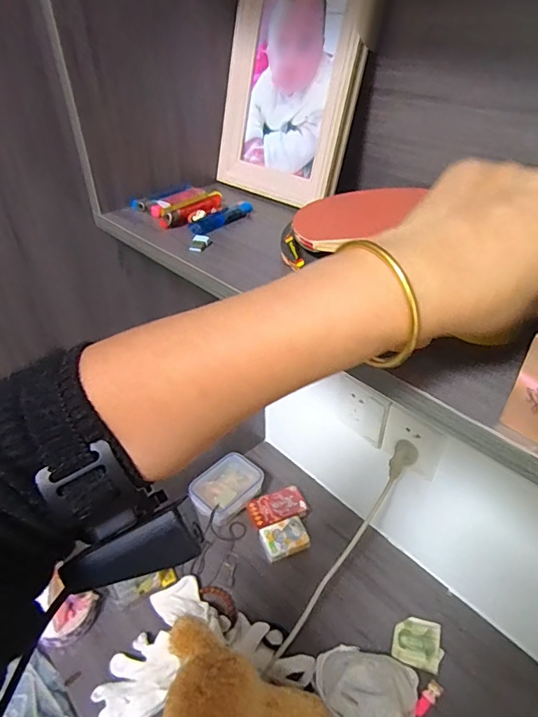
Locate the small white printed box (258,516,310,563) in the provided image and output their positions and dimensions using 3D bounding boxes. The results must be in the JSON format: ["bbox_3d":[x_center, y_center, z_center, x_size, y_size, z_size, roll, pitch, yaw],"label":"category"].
[{"bbox_3d":[0.026,0.311,0.784,0.079,0.021,0.059,-12,39,-16],"label":"small white printed box"}]

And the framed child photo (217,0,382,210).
[{"bbox_3d":[0.021,-0.293,0.491,0.014,0.230,0.180,-16,37,-41],"label":"framed child photo"}]

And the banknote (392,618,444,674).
[{"bbox_3d":[0.216,0.411,0.660,0.066,0.007,0.072,2,28,23],"label":"banknote"}]

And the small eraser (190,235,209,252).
[{"bbox_3d":[-0.065,-0.108,0.426,0.014,0.008,0.023,4,37,6],"label":"small eraser"}]

